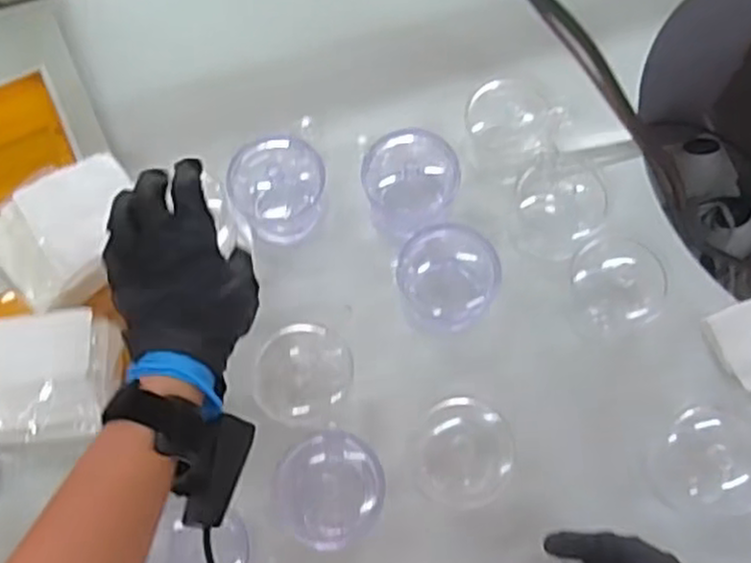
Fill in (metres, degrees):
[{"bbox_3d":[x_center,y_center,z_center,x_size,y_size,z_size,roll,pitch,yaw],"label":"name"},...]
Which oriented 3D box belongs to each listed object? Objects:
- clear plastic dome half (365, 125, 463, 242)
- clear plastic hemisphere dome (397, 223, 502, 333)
[{"bbox_3d":[0.033,-0.088,0.645,0.078,0.070,0.079,-1,71,2],"label":"clear plastic dome half"},{"bbox_3d":[0.062,-0.005,0.620,0.081,0.054,0.092,13,72,6],"label":"clear plastic hemisphere dome"}]

